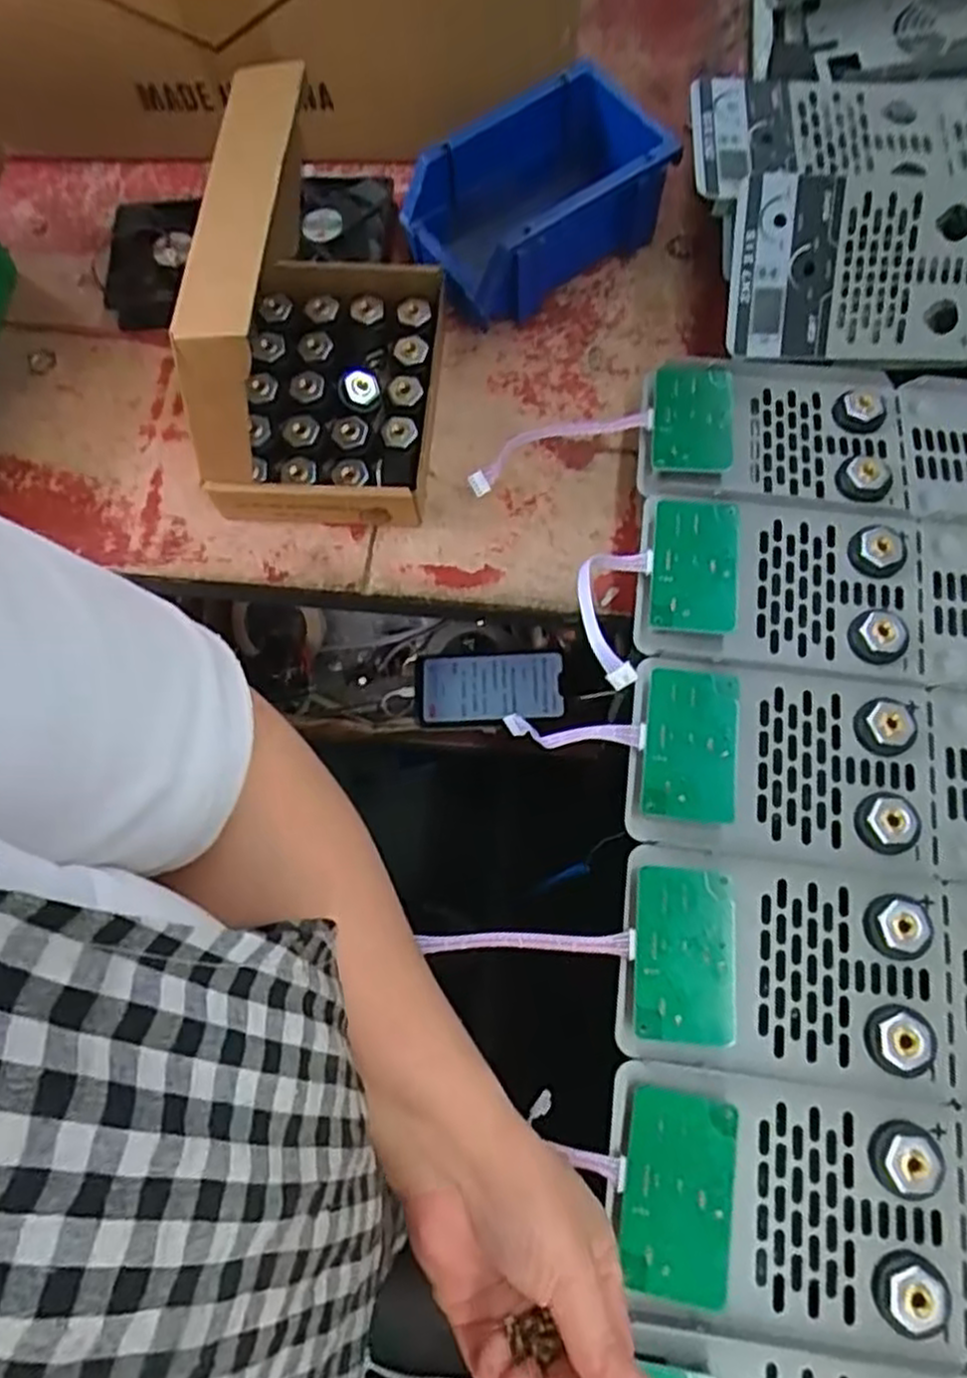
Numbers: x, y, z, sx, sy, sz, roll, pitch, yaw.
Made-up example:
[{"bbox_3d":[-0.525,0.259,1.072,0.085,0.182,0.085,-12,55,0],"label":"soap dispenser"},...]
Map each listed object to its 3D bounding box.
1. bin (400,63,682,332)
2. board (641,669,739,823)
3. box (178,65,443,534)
[{"bbox_3d":[0.032,-0.322,0.520,0.153,0.087,0.103,-31,71,-10],"label":"bin"},{"bbox_3d":[0.106,0.028,0.398,0.046,0.004,0.078,5,70,7],"label":"board"},{"bbox_3d":[-0.100,-0.212,0.440,0.133,0.190,0.182,3,69,3],"label":"box"}]

